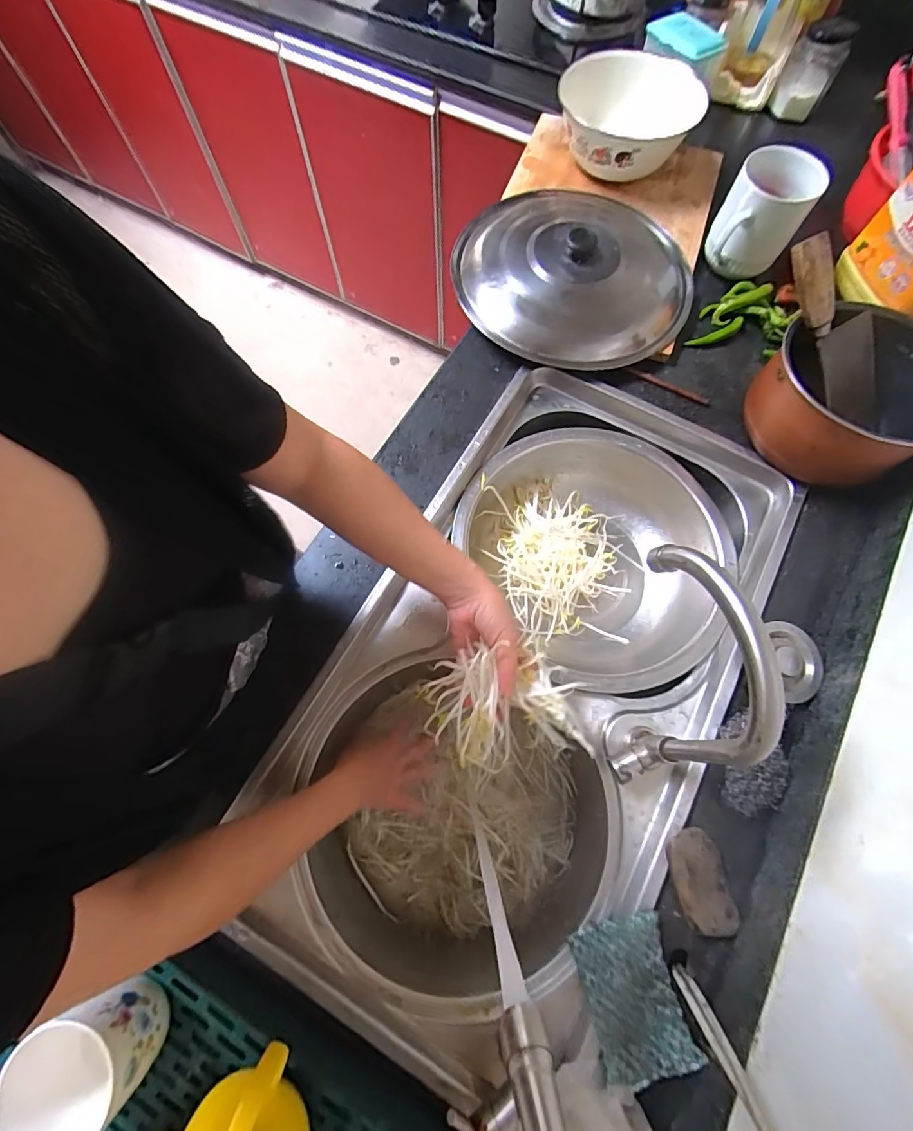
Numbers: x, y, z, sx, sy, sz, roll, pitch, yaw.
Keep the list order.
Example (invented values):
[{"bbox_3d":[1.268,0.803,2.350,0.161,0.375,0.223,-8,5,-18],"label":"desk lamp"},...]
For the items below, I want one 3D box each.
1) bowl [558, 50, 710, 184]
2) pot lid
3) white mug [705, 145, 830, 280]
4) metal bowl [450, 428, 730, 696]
[{"bbox_3d":[0.262,-0.704,0.733,0.207,0.079,0.212,32,75,10],"label":"bowl"},{"bbox_3d":[0.175,-0.420,0.658,0.331,0.073,0.308,0,72,0],"label":"pot lid"},{"bbox_3d":[0.415,-0.476,0.638,0.103,0.121,0.103,29,74,9],"label":"white mug"},{"bbox_3d":[0.187,-0.015,0.626,0.310,0.102,0.350,-28,74,-8],"label":"metal bowl"}]

